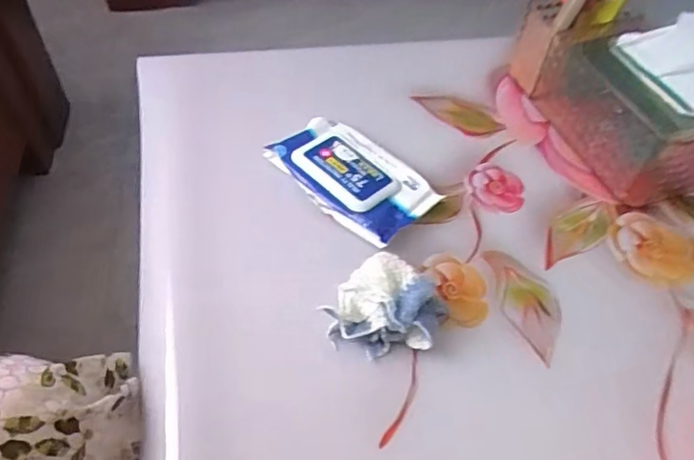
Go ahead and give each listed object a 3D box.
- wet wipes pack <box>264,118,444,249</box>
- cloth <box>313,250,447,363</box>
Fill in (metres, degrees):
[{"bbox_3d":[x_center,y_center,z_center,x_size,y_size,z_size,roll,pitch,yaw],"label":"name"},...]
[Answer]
[{"bbox_3d":[0.003,-0.049,0.540,0.088,0.029,0.148,-37,63,-28],"label":"wet wipes pack"},{"bbox_3d":[0.033,0.059,0.442,0.079,0.048,0.069,22,54,13],"label":"cloth"}]

